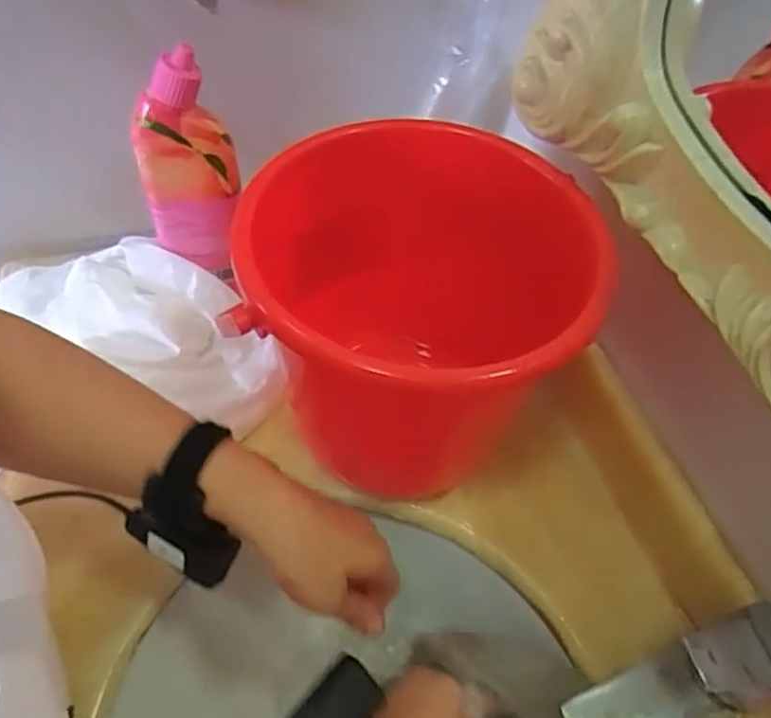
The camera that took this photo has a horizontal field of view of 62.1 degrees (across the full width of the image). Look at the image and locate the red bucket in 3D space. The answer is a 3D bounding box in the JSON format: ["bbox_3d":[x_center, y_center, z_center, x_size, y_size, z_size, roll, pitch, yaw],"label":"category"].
[{"bbox_3d":[0.015,-0.020,0.475,0.223,0.220,0.221,2,55,-4],"label":"red bucket"}]

